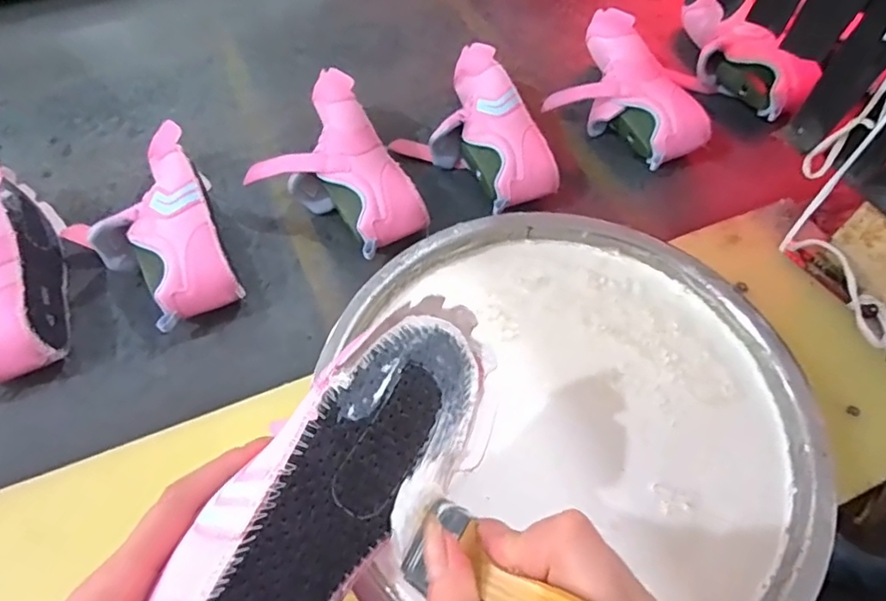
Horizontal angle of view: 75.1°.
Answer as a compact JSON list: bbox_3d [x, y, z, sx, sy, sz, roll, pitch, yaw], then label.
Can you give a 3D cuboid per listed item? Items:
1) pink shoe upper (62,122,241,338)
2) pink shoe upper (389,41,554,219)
[{"bbox_3d":[-0.290,-0.070,0.587,0.128,0.086,0.218,-27,63,-21],"label":"pink shoe upper"},{"bbox_3d":[0.028,-0.202,0.684,0.138,0.086,0.237,-16,59,-15],"label":"pink shoe upper"}]

